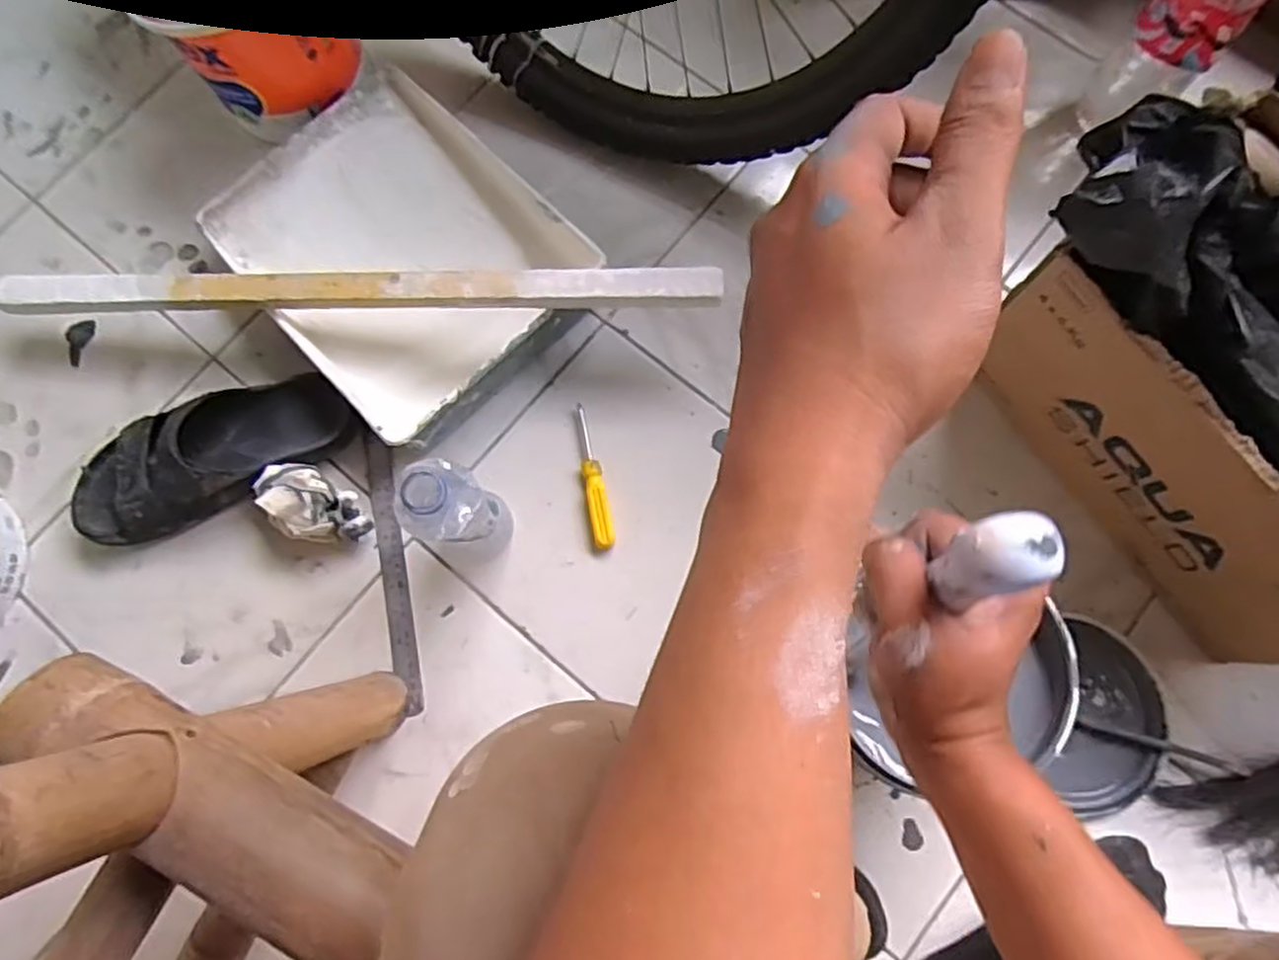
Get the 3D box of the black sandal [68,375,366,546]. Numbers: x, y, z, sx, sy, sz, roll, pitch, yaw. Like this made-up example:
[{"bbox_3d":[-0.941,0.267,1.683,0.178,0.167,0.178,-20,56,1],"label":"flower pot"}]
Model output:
[{"bbox_3d":[-0.433,-0.030,0.755,0.283,0.083,0.110,-28,79,-5],"label":"black sandal"}]

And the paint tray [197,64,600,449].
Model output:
[{"bbox_3d":[-0.252,-0.244,0.787,0.280,0.071,0.362,-42,80,-8],"label":"paint tray"}]

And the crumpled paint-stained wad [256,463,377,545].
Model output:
[{"bbox_3d":[-0.324,0.028,0.746,0.110,0.069,0.066,30,80,7],"label":"crumpled paint-stained wad"}]

